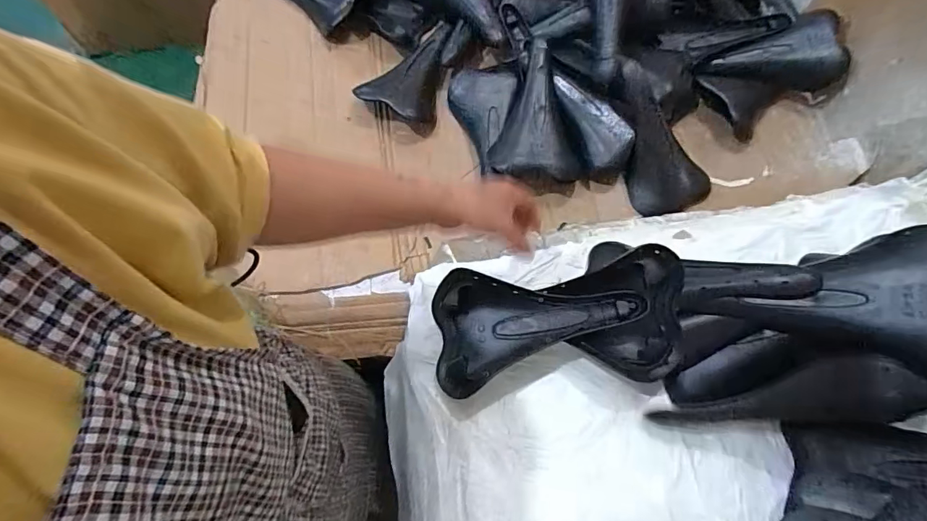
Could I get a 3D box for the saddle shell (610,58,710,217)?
[{"bbox_3d":[0.315,-0.205,0.756,0.141,0.059,0.258,-19,90,-10],"label":"saddle shell"}]

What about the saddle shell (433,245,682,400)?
[{"bbox_3d":[0.107,0.075,0.560,0.289,0.077,0.140,-9,62,12],"label":"saddle shell"}]

